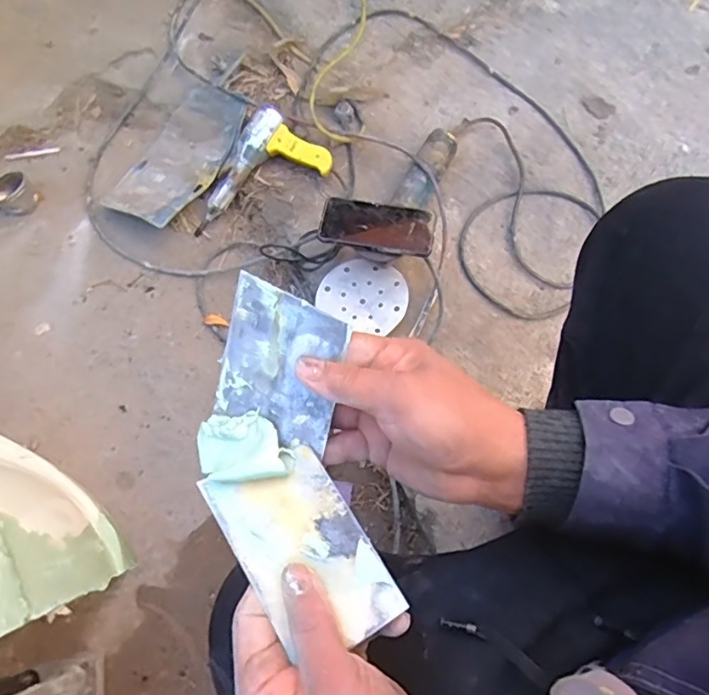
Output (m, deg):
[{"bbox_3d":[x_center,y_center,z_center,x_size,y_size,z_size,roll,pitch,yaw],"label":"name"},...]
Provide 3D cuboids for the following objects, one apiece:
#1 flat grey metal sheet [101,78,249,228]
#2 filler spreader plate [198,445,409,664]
[{"bbox_3d":[-0.304,-0.334,0.973,0.144,0.043,0.284,29,76,10],"label":"flat grey metal sheet"},{"bbox_3d":[-0.033,0.122,0.343,0.073,0.005,0.124,-34,72,-3],"label":"filler spreader plate"}]

